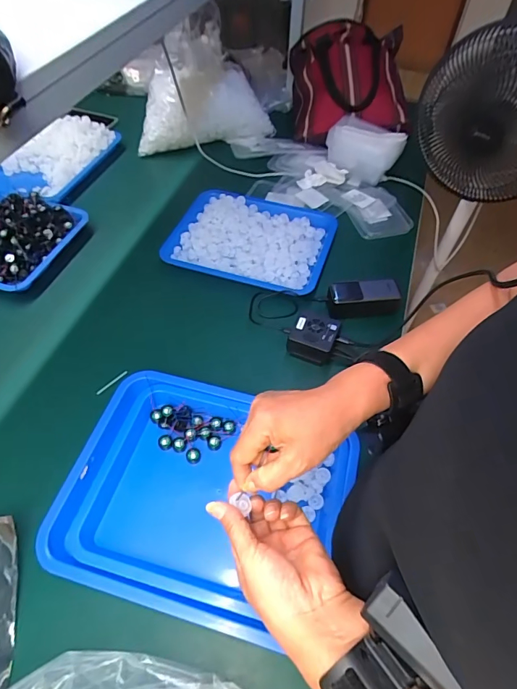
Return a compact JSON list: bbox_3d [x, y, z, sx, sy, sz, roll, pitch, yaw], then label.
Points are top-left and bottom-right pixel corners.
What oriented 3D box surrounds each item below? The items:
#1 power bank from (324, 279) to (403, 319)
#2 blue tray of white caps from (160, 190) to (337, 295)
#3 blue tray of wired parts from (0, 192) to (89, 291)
[{"bbox_3d":[0.193,-0.087,0.759,0.127,0.050,0.056,-3,55,-4],"label":"power bank"},{"bbox_3d":[-0.014,-0.230,0.849,0.327,0.036,0.245,15,56,9],"label":"blue tray of white caps"},{"bbox_3d":[-0.519,-0.230,0.797,0.253,0.084,0.251,19,56,12],"label":"blue tray of wired parts"}]

